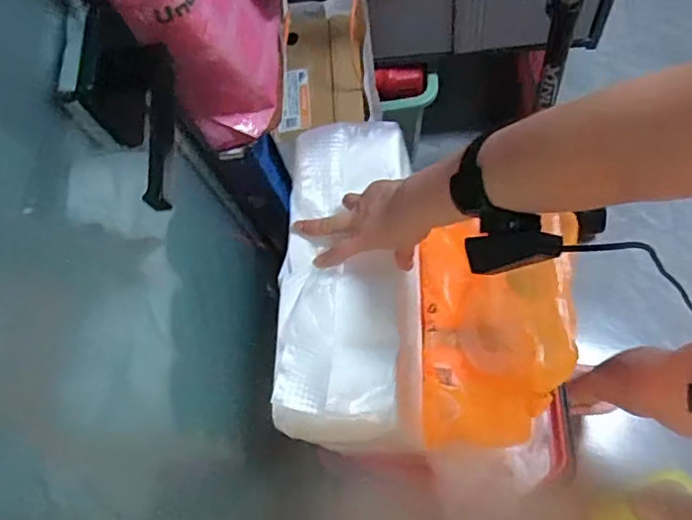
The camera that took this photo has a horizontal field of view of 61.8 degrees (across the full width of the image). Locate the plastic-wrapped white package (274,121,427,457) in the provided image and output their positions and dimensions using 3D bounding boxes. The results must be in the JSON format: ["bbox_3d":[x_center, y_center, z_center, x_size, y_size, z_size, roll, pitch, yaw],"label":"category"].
[{"bbox_3d":[0.002,0.025,0.646,0.146,0.115,0.357,-1,68,3],"label":"plastic-wrapped white package"}]

